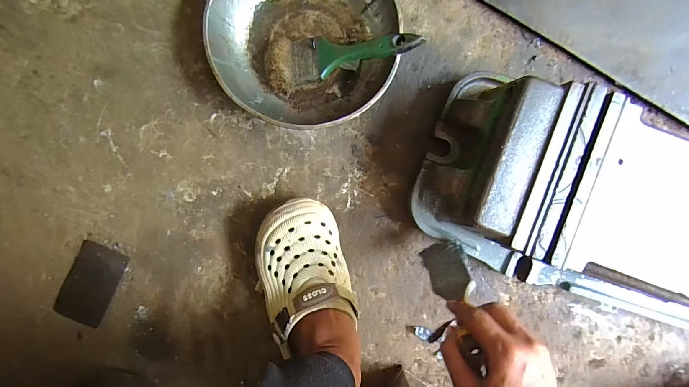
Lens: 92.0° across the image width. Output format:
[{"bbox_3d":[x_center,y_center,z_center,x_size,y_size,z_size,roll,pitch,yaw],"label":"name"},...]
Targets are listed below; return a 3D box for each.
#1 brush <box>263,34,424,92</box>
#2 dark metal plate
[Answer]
[{"bbox_3d":[-0.005,-0.183,0.440,0.200,0.026,0.064,-6,94,12],"label":"brush"},{"bbox_3d":[-0.363,0.129,0.474,0.069,0.008,0.118,27,96,-1],"label":"dark metal plate"}]

